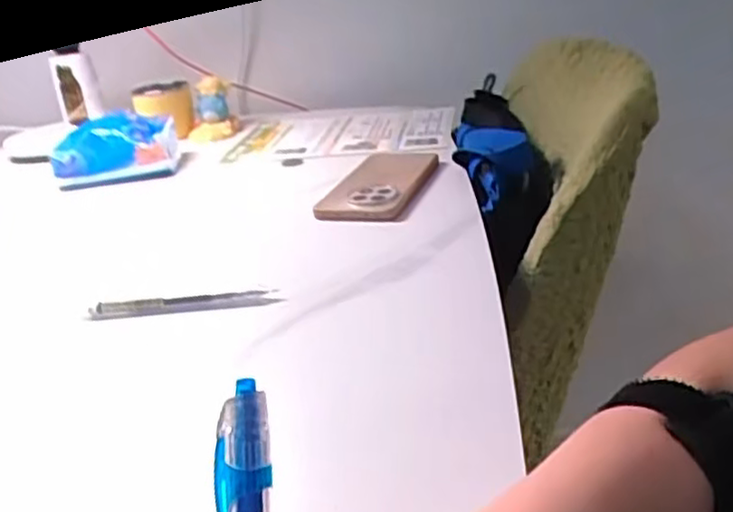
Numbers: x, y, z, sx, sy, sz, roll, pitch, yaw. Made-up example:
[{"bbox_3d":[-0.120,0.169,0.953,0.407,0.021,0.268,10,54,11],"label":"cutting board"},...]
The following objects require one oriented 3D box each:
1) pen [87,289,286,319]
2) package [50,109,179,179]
[{"bbox_3d":[-0.129,0.033,0.491,0.132,0.013,0.011,-6,25,3],"label":"pen"},{"bbox_3d":[-0.279,-0.129,0.784,0.126,0.053,0.070,-8,25,-1],"label":"package"}]

